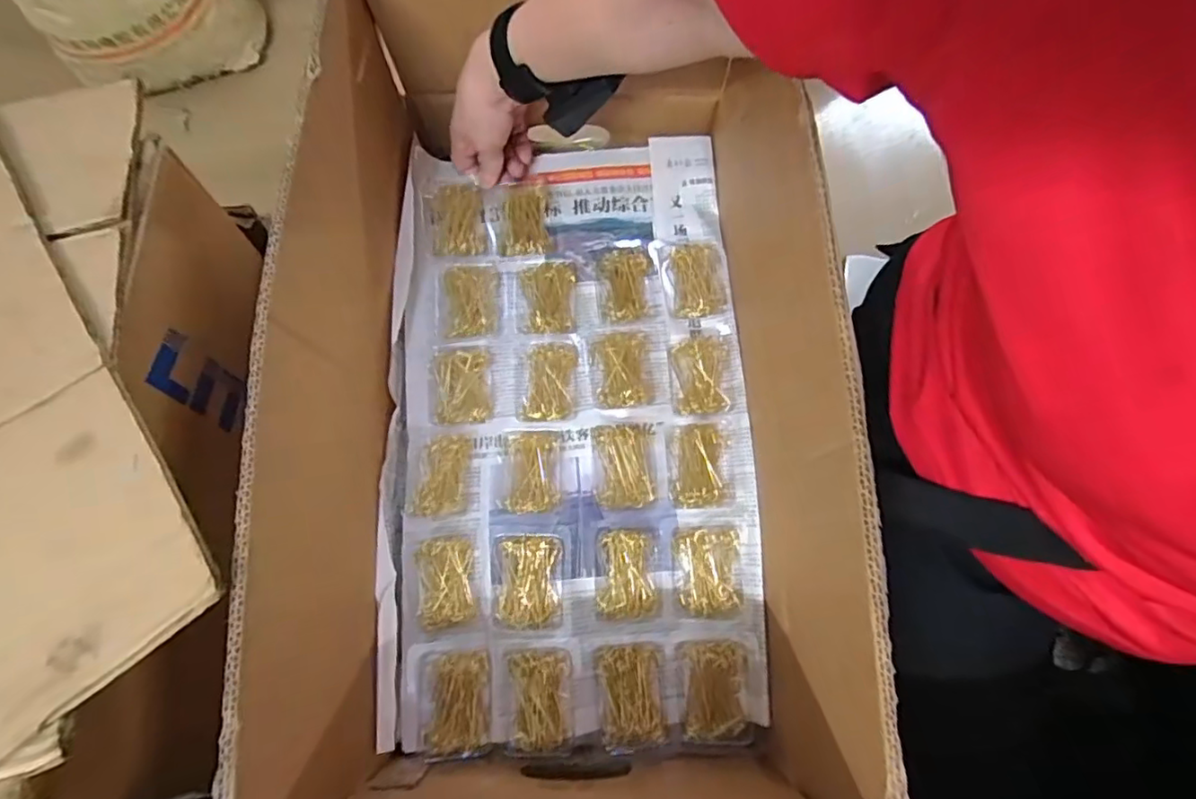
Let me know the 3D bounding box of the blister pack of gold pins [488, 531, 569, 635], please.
[{"bbox_3d":[-0.057,0.150,0.484,0.064,0.021,0.082,-2,74,0],"label":"blister pack of gold pins"}]

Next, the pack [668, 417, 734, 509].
[{"bbox_3d":[0.091,0.057,0.517,0.055,0.016,0.077,1,74,1],"label":"pack"}]

